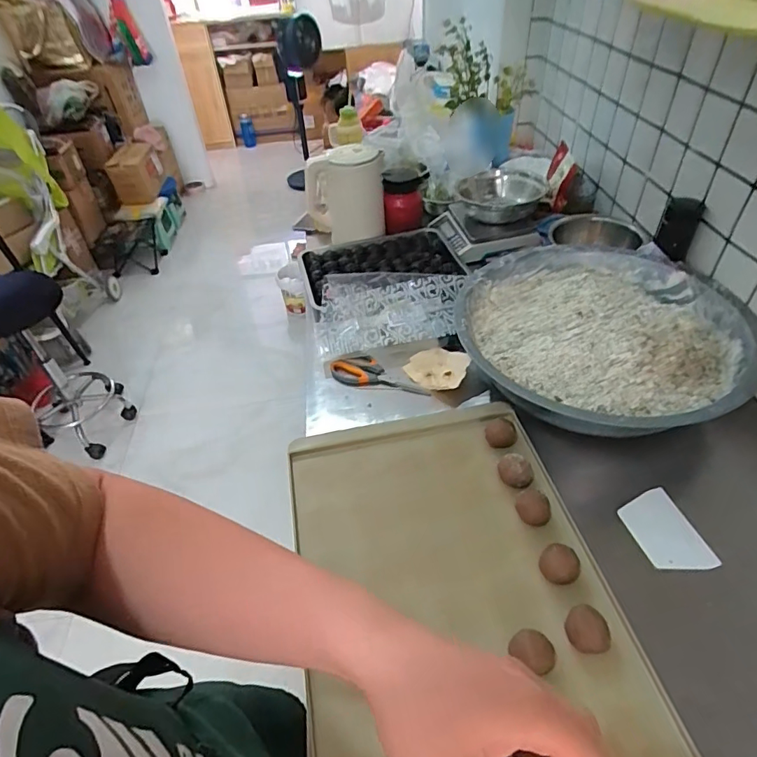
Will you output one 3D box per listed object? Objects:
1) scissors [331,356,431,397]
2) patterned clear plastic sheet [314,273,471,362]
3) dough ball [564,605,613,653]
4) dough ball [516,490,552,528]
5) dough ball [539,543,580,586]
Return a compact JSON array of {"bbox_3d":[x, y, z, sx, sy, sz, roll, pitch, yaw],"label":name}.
[{"bbox_3d":[0.005,-0.010,0.947,0.195,0.011,0.071,9,45,13],"label":"scissors"},{"bbox_3d":[0.022,-0.134,1.024,0.303,0.040,0.212,1,58,5],"label":"patterned clear plastic sheet"},{"bbox_3d":[0.249,0.300,0.585,0.046,0.039,0.053,-35,51,-28],"label":"dough ball"},{"bbox_3d":[0.218,0.186,0.697,0.048,0.039,0.045,-2,44,2],"label":"dough ball"},{"bbox_3d":[0.236,0.242,0.641,0.047,0.036,0.040,21,49,24],"label":"dough ball"}]

